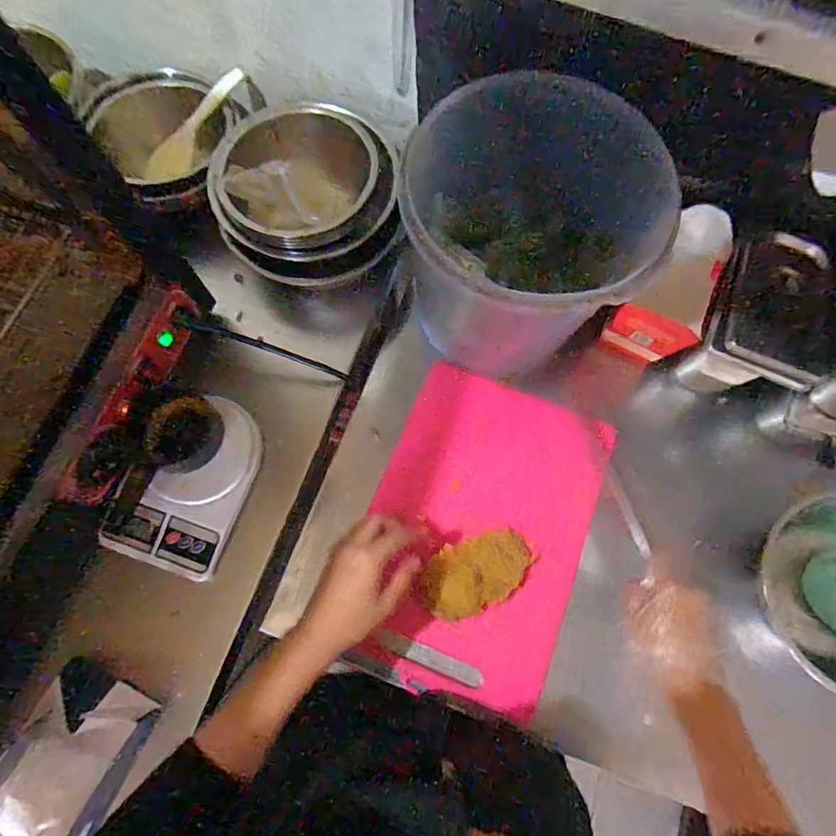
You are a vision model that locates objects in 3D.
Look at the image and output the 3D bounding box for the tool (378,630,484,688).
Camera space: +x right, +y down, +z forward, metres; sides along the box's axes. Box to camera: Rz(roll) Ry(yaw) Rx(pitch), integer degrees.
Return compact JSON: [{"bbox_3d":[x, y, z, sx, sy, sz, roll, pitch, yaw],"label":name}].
[{"bbox_3d":[0.013,0.260,0.532,0.117,0.008,0.019,21,74,5],"label":"tool"}]

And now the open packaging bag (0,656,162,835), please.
[{"bbox_3d":[-0.302,0.297,0.430,0.094,0.038,0.130,38,58,-20],"label":"open packaging bag"}]

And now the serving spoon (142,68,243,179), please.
[{"bbox_3d":[-0.286,-0.367,0.632,0.183,0.025,0.035,-35,75,23],"label":"serving spoon"}]

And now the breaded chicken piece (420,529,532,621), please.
[{"bbox_3d":[0.064,0.171,0.546,0.124,0.034,0.070,-20,75,-7],"label":"breaded chicken piece"}]

